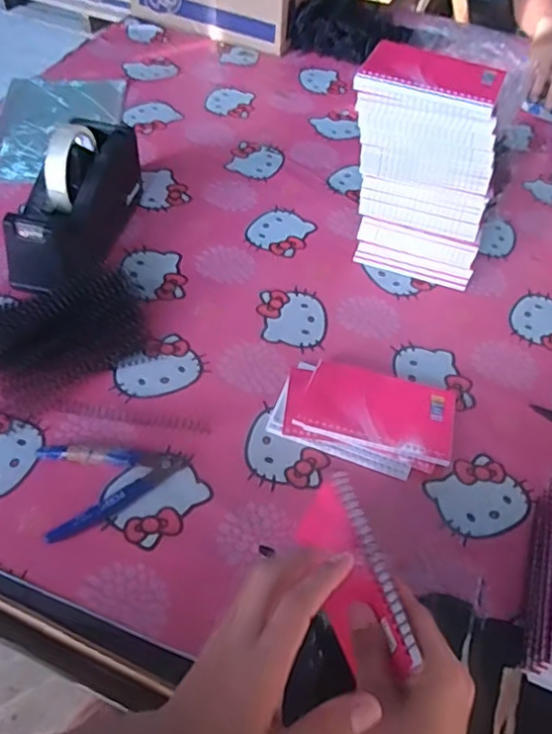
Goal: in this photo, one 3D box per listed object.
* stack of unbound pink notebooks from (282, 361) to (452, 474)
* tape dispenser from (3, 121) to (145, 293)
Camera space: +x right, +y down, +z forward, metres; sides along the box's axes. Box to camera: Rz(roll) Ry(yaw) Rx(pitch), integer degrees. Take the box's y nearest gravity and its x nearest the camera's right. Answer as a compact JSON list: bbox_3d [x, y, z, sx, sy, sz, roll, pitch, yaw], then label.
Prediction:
[{"bbox_3d":[0.085,0.042,0.571,0.153,0.019,0.087,14,50,7],"label":"stack of unbound pink notebooks"},{"bbox_3d":[-0.213,-0.174,0.655,0.078,0.117,0.221,11,50,4],"label":"tape dispenser"}]

